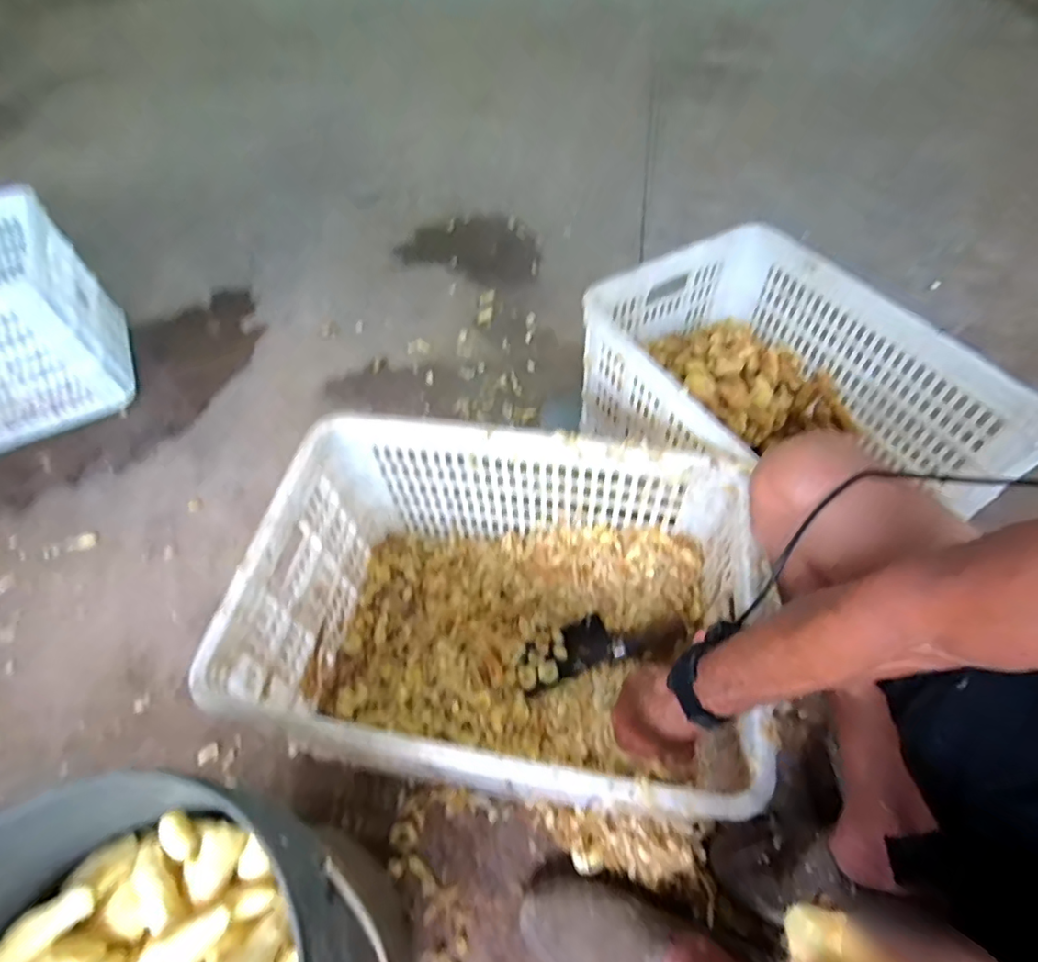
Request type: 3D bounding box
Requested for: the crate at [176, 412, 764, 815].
[{"bbox_3d":[-0.021,0.165,0.668,0.500,0.277,0.351,7,56,8],"label":"crate"}]

